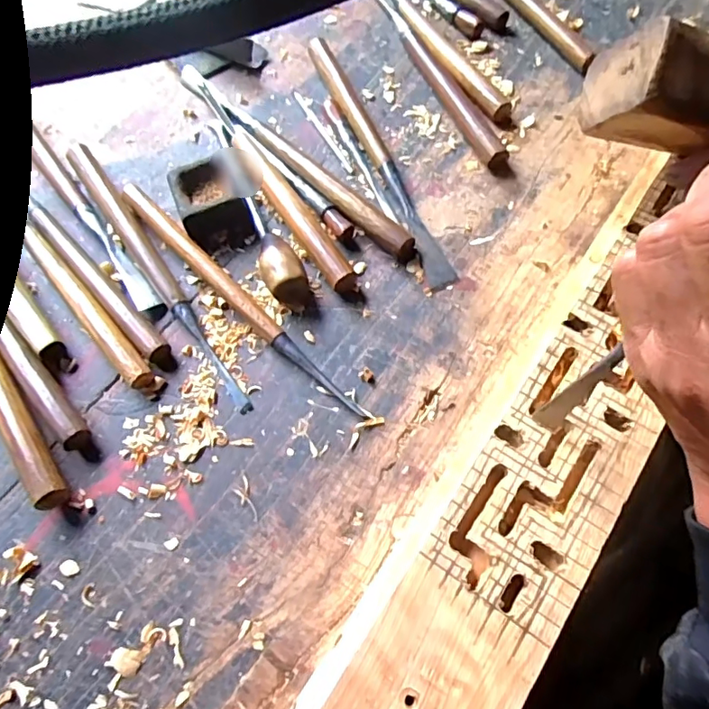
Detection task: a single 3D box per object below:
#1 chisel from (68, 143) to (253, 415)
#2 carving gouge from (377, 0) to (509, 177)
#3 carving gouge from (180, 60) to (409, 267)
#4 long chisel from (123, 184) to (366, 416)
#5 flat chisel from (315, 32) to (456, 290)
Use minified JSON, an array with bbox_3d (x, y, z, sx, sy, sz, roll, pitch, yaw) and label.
[{"bbox_3d":[-0.140,-0.061,0.362,0.017,0.016,0.252,-34,69,-12],"label":"chisel"},{"bbox_3d":[0.064,-0.233,0.427,0.015,0.020,0.232,-21,67,-7],"label":"carving gouge"},{"bbox_3d":[-0.053,-0.153,0.396,0.019,0.018,0.256,-41,71,-14],"label":"carving gouge"},{"bbox_3d":[-0.080,-0.043,0.352,0.022,0.014,0.231,-42,71,-15],"label":"long chisel"},{"bbox_3d":[0.016,-0.153,0.394,0.018,0.014,0.248,-20,67,-6],"label":"flat chisel"}]

